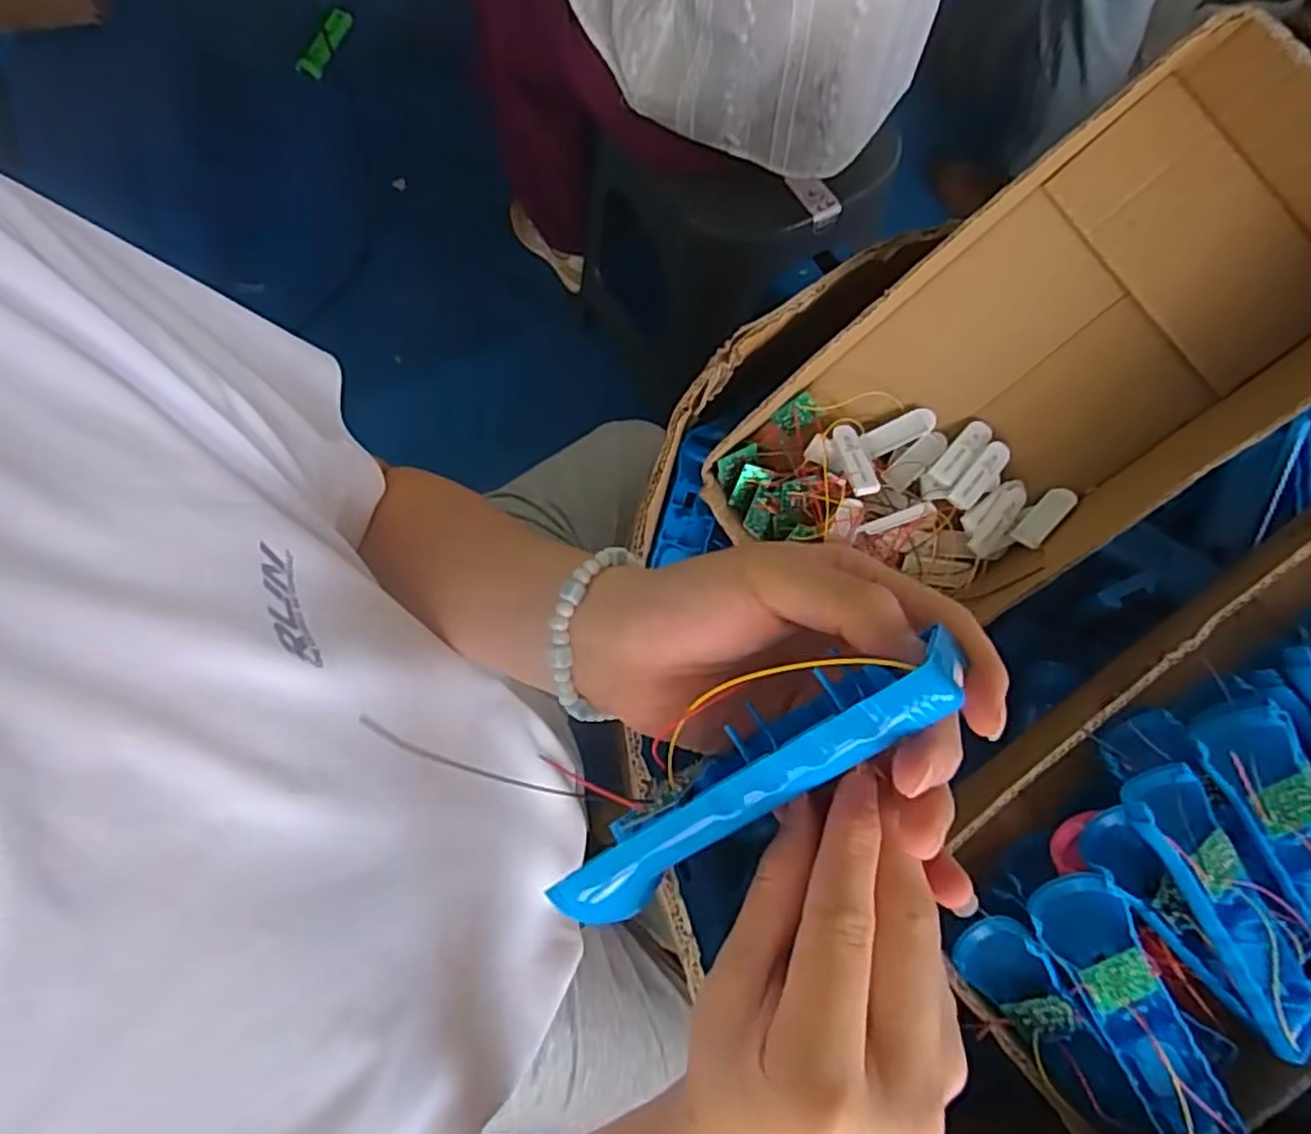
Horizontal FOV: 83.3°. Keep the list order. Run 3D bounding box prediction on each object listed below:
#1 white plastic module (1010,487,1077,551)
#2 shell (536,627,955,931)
[{"bbox_3d":[0.291,-0.037,0.549,0.054,0.008,0.022,-47,64,-5],"label":"white plastic module"},{"bbox_3d":[0.026,0.071,0.230,0.155,0.025,0.026,-42,73,27],"label":"shell"}]

